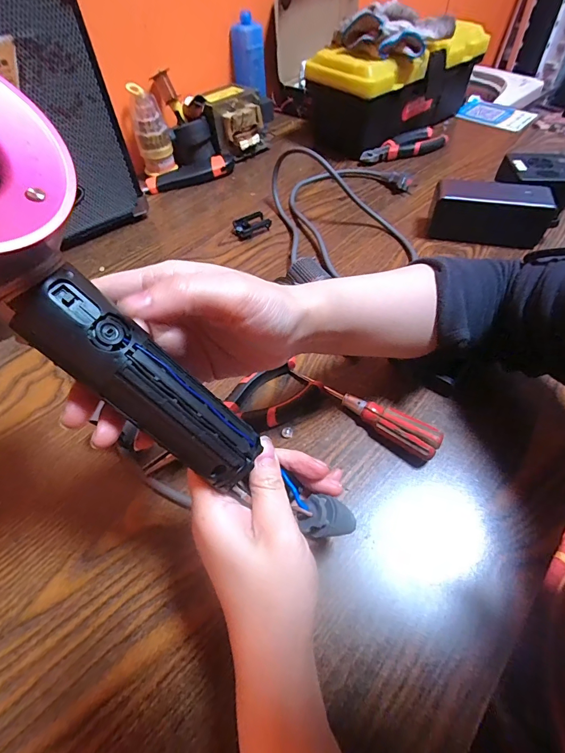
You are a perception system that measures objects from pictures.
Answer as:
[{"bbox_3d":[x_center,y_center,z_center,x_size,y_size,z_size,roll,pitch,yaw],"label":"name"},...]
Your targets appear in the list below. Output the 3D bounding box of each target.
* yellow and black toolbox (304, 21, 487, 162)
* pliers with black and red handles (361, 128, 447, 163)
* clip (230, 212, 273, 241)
[{"bbox_3d":[0.183,-0.469,0.600,0.284,0.138,0.130,-27,57,-16],"label":"yellow and black toolbox"},{"bbox_3d":[0.192,-0.365,0.590,0.147,0.024,0.037,-19,55,-11],"label":"pliers with black and red handles"},{"bbox_3d":[-0.041,-0.202,0.497,0.048,0.018,0.032,-33,60,-21],"label":"clip"}]

